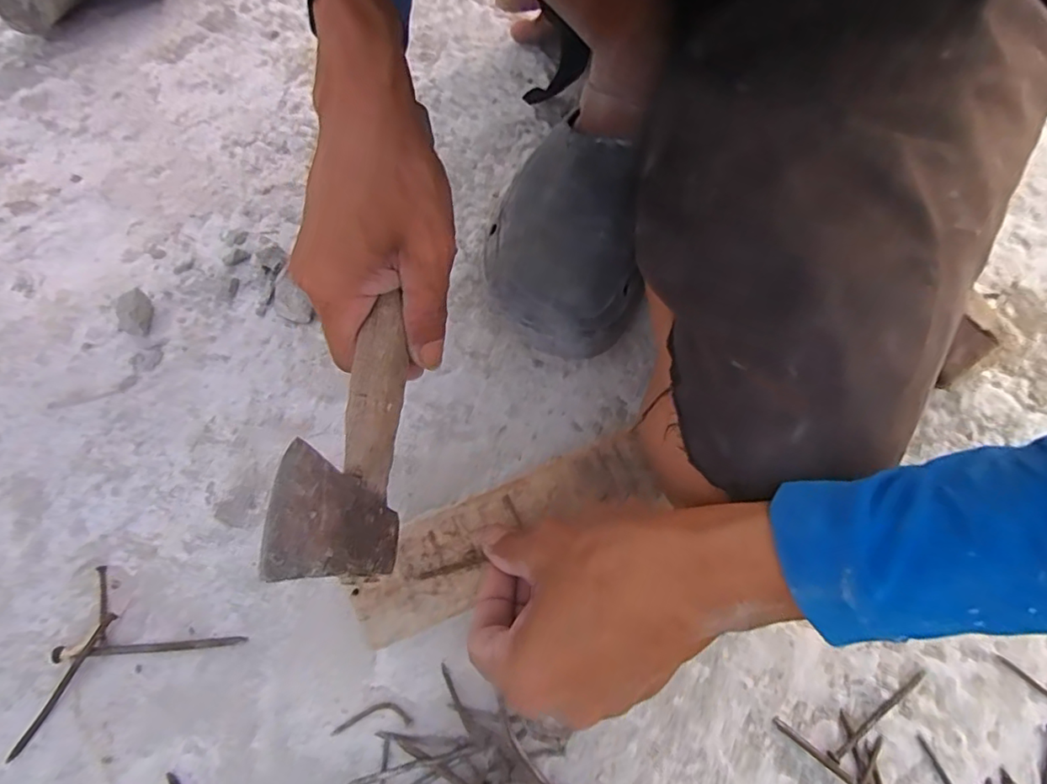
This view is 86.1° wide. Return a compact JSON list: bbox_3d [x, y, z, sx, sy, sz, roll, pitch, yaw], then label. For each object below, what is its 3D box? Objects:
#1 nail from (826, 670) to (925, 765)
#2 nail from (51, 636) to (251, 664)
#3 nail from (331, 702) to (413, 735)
[{"bbox_3d":[0.195,0.177,0.306,0.074,0.004,0.005,-29,69,-15],"label":"nail"},{"bbox_3d":[-0.204,0.139,0.306,0.099,0.006,0.007,-4,65,-4],"label":"nail"},{"bbox_3d":[-0.081,0.173,0.298,0.041,0.004,0.012,-4,65,-4],"label":"nail"}]

